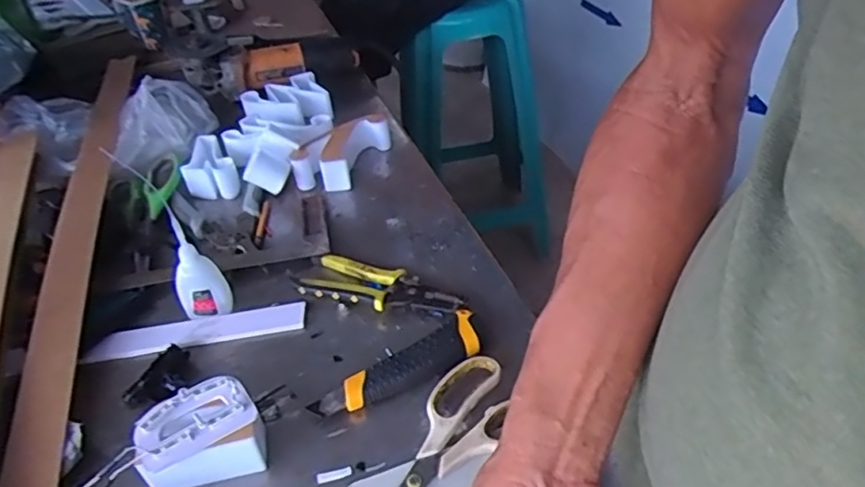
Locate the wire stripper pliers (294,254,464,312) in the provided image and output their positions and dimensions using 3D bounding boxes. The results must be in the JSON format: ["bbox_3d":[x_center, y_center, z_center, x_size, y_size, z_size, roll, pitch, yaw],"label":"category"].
[{"bbox_3d":[-0.047,0.040,0.606,0.154,0.021,0.061,7,42,16],"label":"wire stripper pliers"}]

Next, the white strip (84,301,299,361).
[{"bbox_3d":[-0.218,0.083,0.588,0.195,0.008,0.030,-10,56,-7],"label":"white strip"}]

